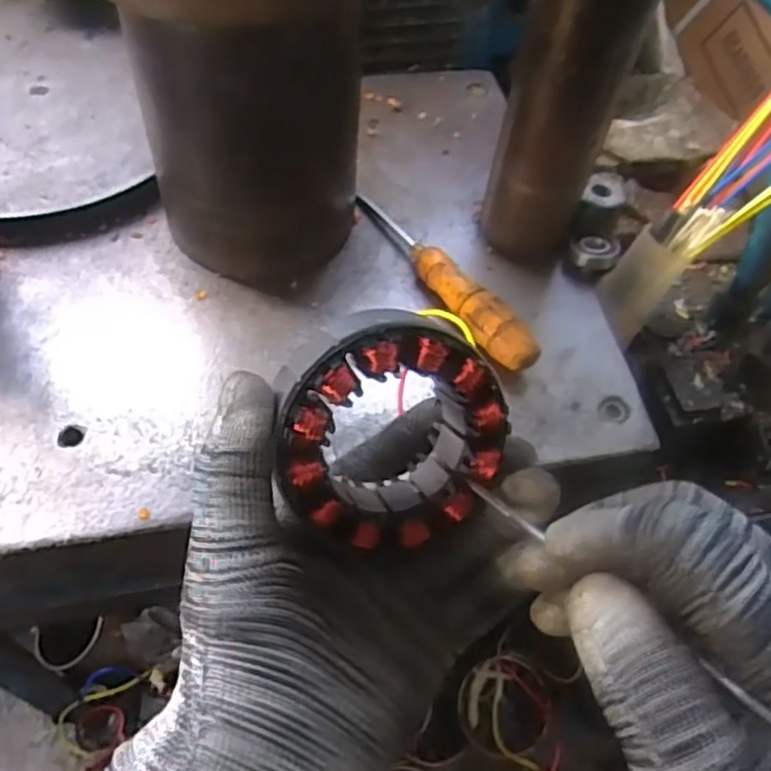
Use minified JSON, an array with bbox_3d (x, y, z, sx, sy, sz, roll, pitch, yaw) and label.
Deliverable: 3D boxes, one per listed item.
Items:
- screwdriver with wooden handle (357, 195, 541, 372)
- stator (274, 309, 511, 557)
[{"bbox_3d":[0.037,-0.076,0.489,0.026,0.029,0.178,-25,62,-20],"label":"screwdriver with wooden handle"},{"bbox_3d":[0.000,0.016,0.267,0.079,0.026,0.085,-6,110,-18],"label":"stator"}]

